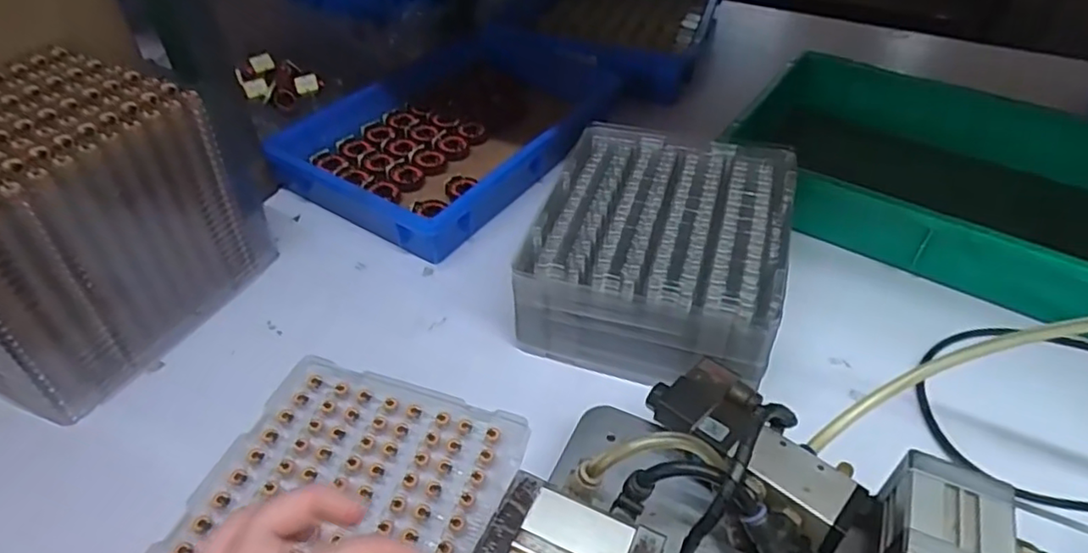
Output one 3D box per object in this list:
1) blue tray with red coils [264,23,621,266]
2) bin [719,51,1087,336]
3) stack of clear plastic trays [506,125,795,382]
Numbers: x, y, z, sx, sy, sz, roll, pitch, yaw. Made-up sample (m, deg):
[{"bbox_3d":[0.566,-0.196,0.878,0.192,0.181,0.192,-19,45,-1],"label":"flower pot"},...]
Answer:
[{"bbox_3d":[-0.102,-0.183,0.760,0.271,0.057,0.375,28,53,26],"label":"blue tray with red coils"},{"bbox_3d":[0.429,-0.106,0.668,0.425,0.079,0.300,23,51,23],"label":"bin"},{"bbox_3d":[0.104,-0.027,0.564,0.207,0.077,0.257,13,48,15],"label":"stack of clear plastic trays"}]

